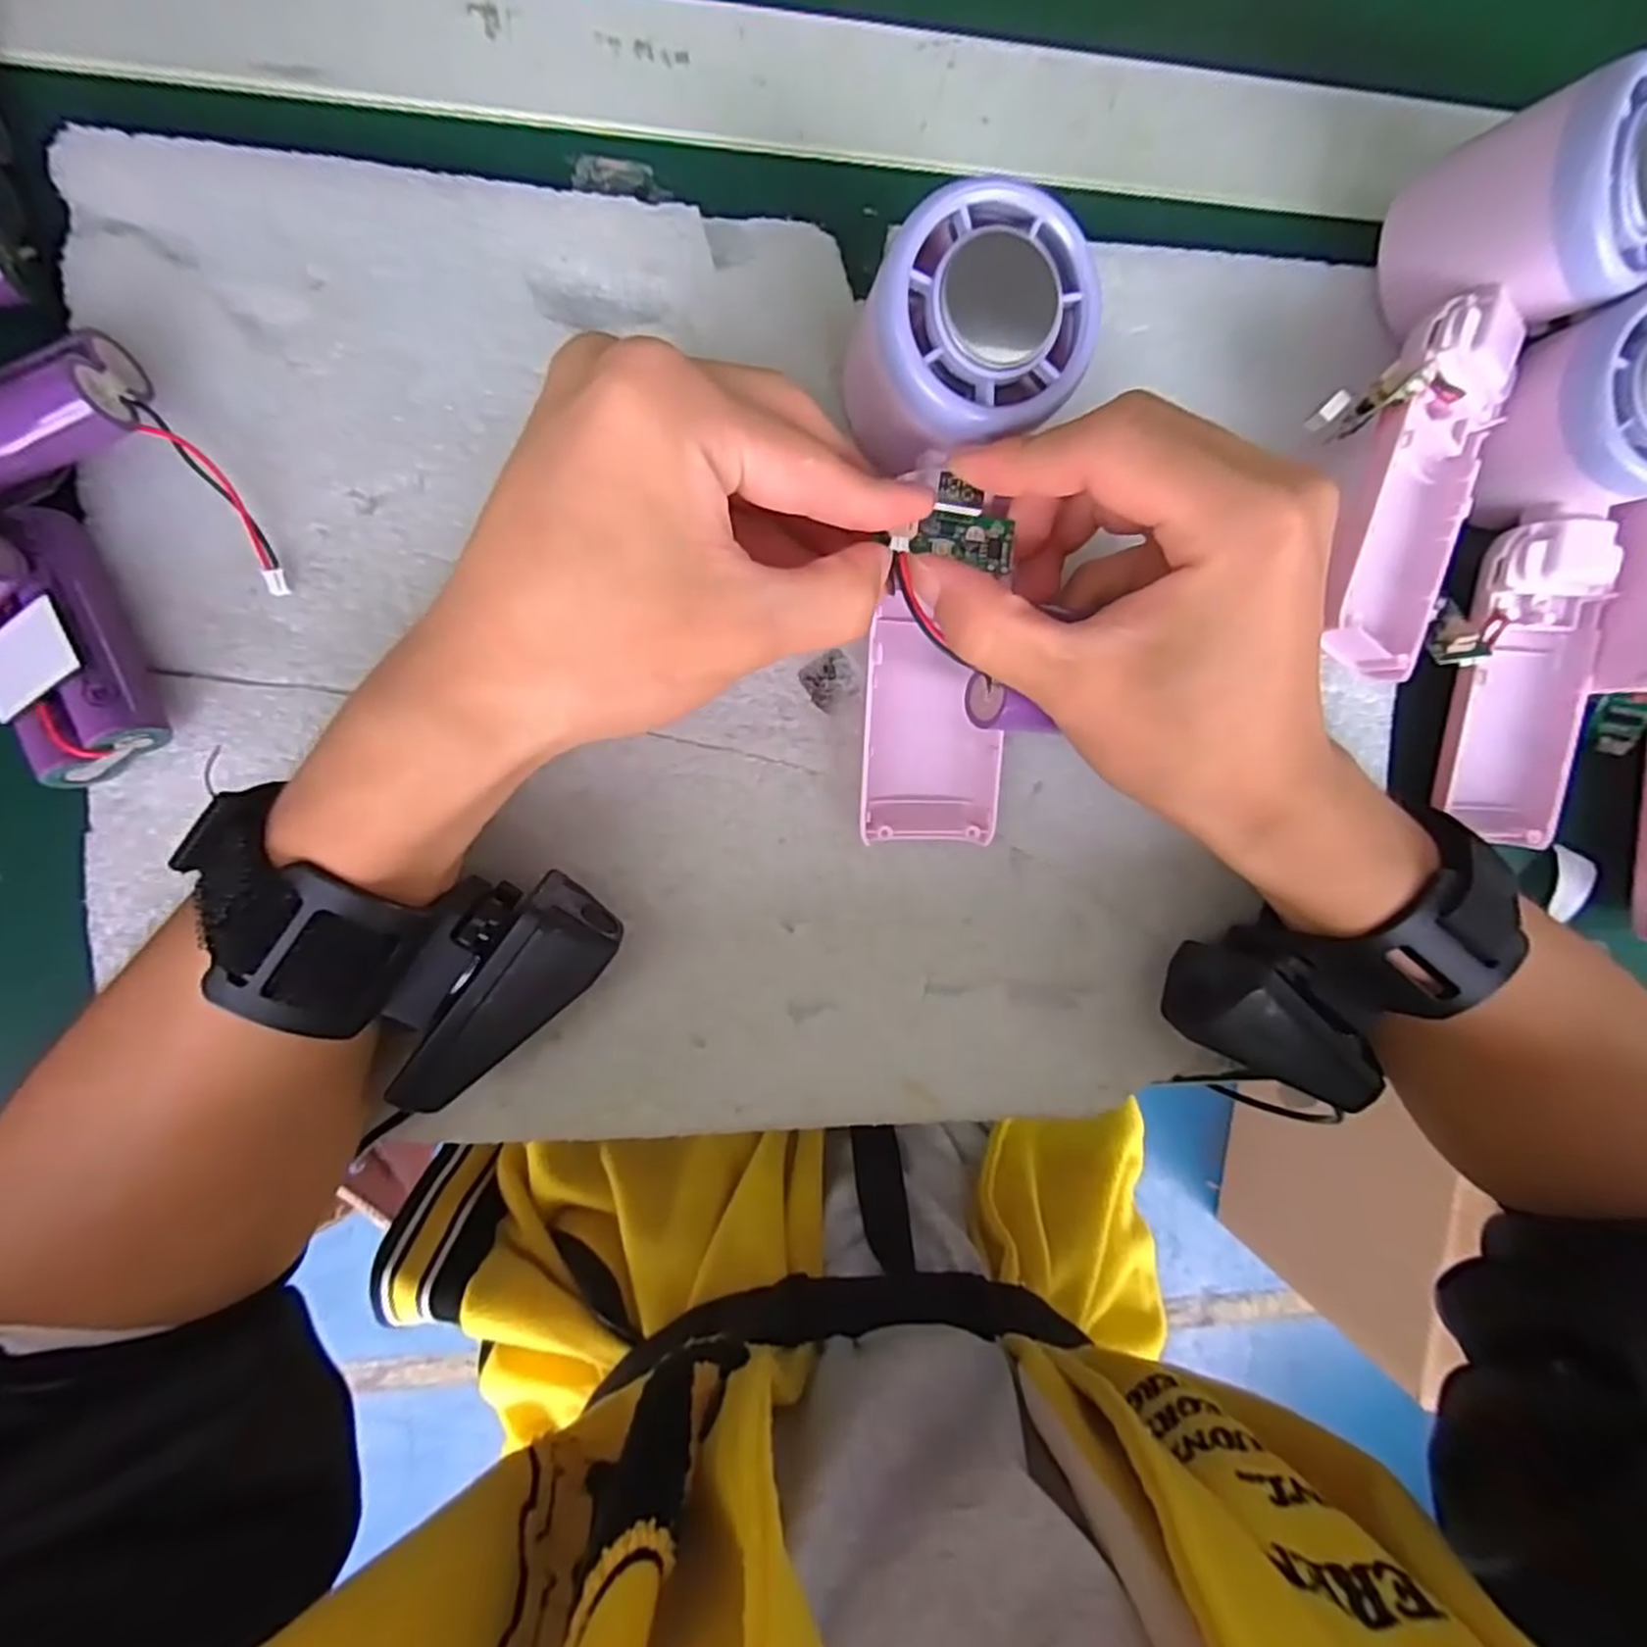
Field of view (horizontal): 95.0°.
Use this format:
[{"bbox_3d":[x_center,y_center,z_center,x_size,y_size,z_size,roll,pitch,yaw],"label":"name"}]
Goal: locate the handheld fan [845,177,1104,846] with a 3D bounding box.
[{"bbox_3d":[0.035,-0.077,0.217,0.055,0.042,0.164,-1,114,-7],"label":"handheld fan"}]

